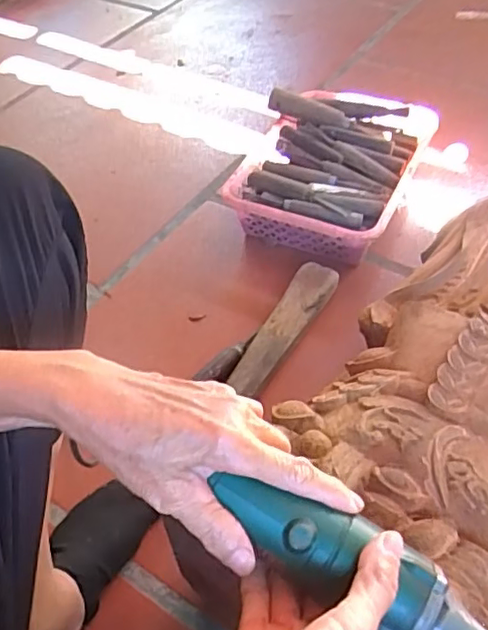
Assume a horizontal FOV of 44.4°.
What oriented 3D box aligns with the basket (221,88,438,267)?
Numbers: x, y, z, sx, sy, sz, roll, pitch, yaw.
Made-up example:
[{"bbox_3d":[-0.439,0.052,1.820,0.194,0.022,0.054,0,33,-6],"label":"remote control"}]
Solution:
[{"bbox_3d":[0.130,-0.217,0.913,0.243,0.103,0.302,19,54,19],"label":"basket"}]

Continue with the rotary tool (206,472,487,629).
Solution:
[{"bbox_3d":[0.072,0.150,0.328,0.207,0.048,0.044,33,56,1],"label":"rotary tool"}]

